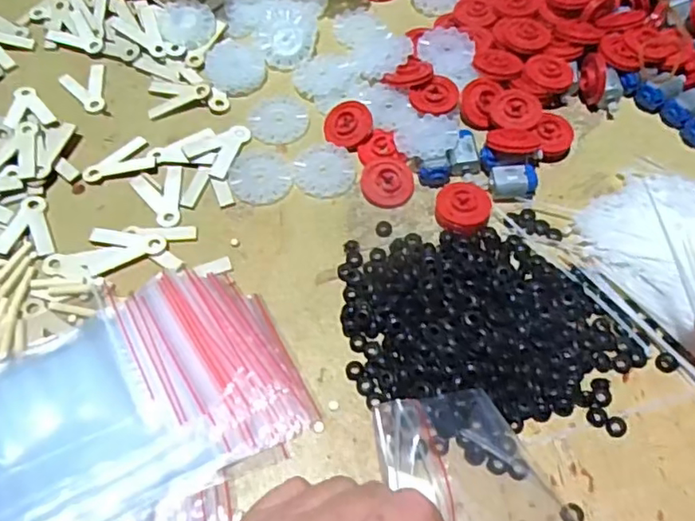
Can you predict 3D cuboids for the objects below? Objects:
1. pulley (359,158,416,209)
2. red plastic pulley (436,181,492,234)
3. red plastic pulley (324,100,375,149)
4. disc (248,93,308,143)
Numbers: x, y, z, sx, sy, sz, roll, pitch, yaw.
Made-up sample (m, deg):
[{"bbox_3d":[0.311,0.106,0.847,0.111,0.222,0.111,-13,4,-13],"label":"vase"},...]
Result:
[{"bbox_3d":[0.025,-0.049,0.377,0.033,0.004,0.032,-4,79,-9],"label":"pulley"},{"bbox_3d":[0.071,-0.032,0.365,0.037,0.012,0.029,-20,62,-10],"label":"red plastic pulley"},{"bbox_3d":[0.000,-0.089,0.398,0.031,0.006,0.030,4,84,13],"label":"red plastic pulley"},{"bbox_3d":[-0.047,-0.096,0.408,0.040,0.004,0.043,0,60,1],"label":"disc"}]

